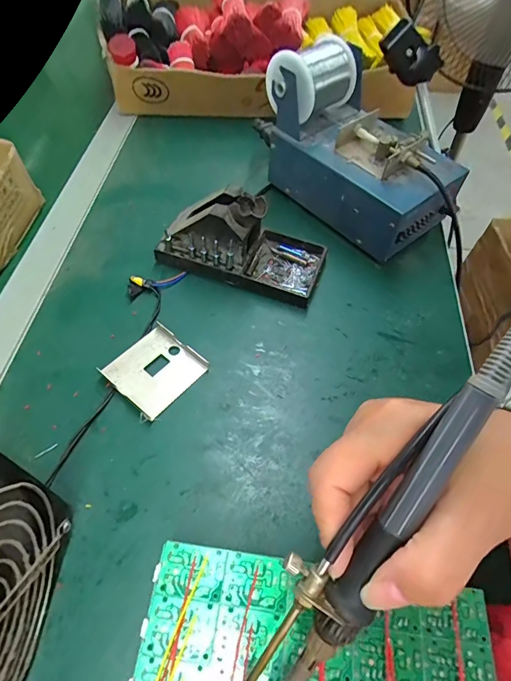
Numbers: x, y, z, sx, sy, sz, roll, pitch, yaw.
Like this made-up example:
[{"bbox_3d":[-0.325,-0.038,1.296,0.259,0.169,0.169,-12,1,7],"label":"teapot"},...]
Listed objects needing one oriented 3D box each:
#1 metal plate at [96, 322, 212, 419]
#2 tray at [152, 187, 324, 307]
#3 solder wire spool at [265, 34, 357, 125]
[{"bbox_3d":[-0.085,0.025,0.363,0.063,0.011,0.070,34,59,19],"label":"metal plate"},{"bbox_3d":[-0.011,-0.105,0.418,0.158,0.071,0.079,19,55,10],"label":"tray"},{"bbox_3d":[0.061,-0.280,0.460,0.067,0.067,0.096,36,59,20],"label":"solder wire spool"}]

